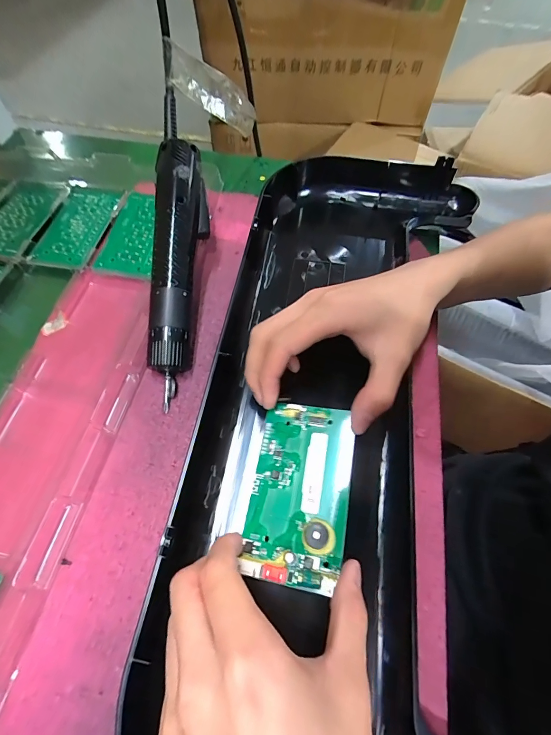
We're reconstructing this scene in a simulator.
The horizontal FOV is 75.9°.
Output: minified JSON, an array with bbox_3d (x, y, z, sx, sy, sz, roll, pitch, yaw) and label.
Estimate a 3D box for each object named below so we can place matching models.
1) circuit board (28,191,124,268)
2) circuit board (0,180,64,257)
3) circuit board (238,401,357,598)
[{"bbox_3d":[-0.206,-0.147,0.369,0.063,0.004,0.107,8,63,7],"label":"circuit board"},{"bbox_3d":[-0.279,-0.164,0.381,0.067,0.004,0.114,6,61,3],"label":"circuit board"},{"bbox_3d":[0.016,0.074,0.219,0.059,0.012,0.105,9,61,5],"label":"circuit board"}]

